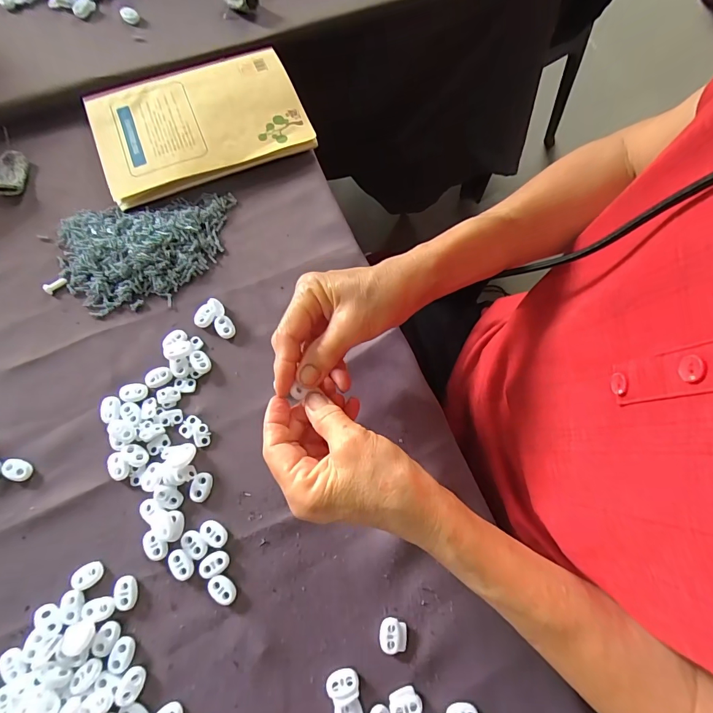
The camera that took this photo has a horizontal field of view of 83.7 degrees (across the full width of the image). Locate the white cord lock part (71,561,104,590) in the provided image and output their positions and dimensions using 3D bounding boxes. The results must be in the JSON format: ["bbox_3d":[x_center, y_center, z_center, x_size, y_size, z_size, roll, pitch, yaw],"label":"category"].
[{"bbox_3d":[-0.203,0.165,0.299,0.023,0.004,0.016,-24,75,-8],"label":"white cord lock part"}]

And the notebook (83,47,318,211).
[{"bbox_3d":[-0.161,-0.241,0.408,0.202,0.016,0.137,-22,75,-7],"label":"notebook"}]

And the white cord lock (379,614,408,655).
[{"bbox_3d":[0.027,0.203,0.291,0.020,0.005,0.022,-1,74,-1],"label":"white cord lock"}]

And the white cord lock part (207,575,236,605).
[{"bbox_3d":[-0.101,0.175,0.298,0.023,0.006,0.016,32,76,8],"label":"white cord lock part"}]

